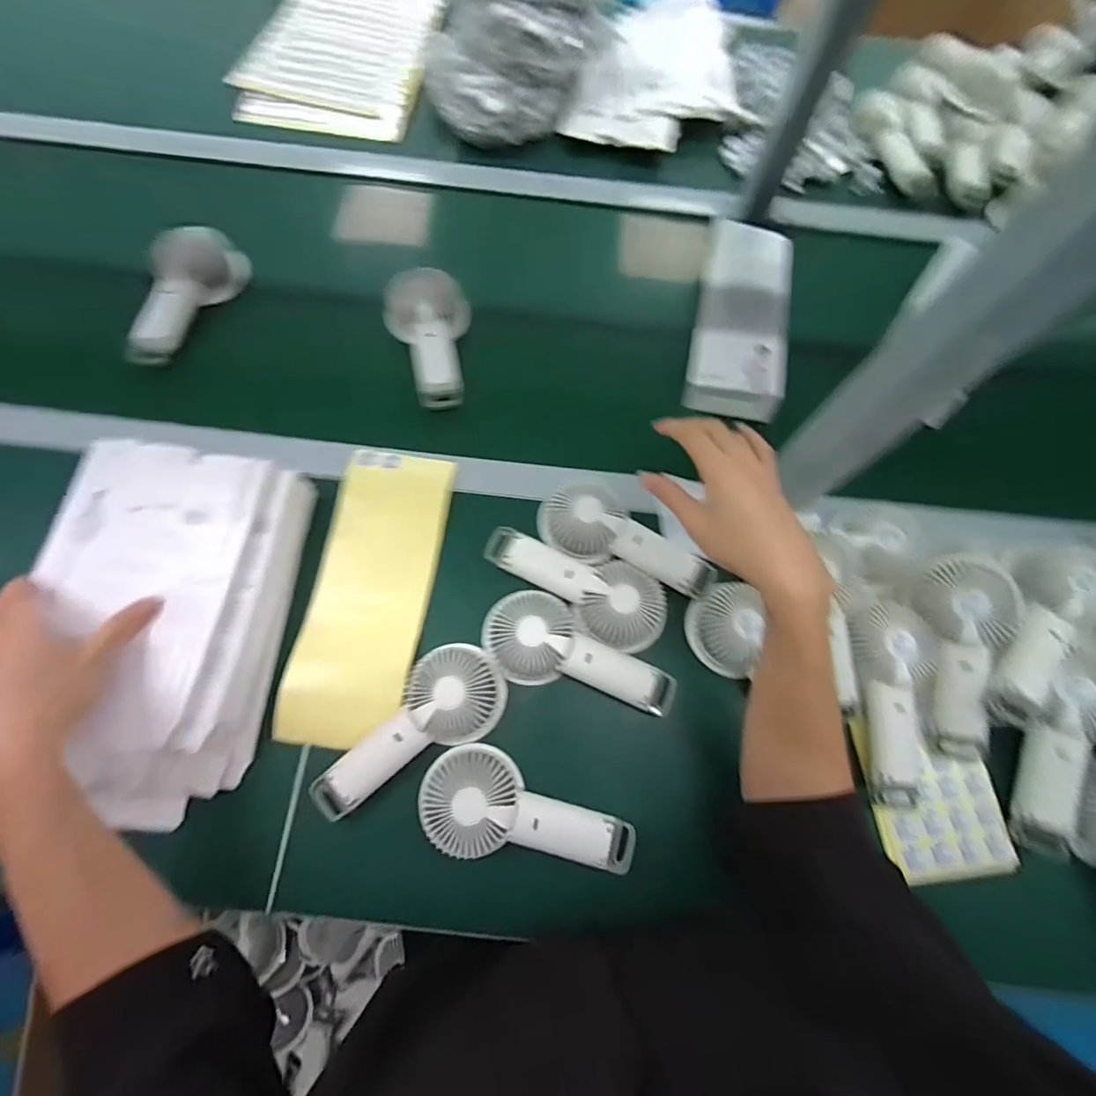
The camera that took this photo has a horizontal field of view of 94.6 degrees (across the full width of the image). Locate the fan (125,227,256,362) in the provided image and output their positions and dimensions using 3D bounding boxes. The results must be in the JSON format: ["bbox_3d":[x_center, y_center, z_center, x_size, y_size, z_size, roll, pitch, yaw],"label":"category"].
[{"bbox_3d":[-0.432,-0.288,0.602,0.059,0.083,0.190,18,72,5],"label":"fan"}]

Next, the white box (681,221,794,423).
[{"bbox_3d":[0.236,-0.290,0.601,0.117,0.050,0.262,12,72,3],"label":"white box"}]

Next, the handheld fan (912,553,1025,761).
[{"bbox_3d":[0.384,0.100,0.474,0.082,0.052,0.185,1,89,-1],"label":"handheld fan"}]

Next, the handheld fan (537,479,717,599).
[{"bbox_3d":[0.081,-0.012,0.519,0.185,0.037,0.077,25,73,7],"label":"handheld fan"}]

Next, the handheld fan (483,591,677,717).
[{"bbox_3d":[0.030,0.099,0.482,0.185,0.042,0.083,17,72,4],"label":"handheld fan"}]

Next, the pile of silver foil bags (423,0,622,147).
[{"bbox_3d":[-0.049,-0.680,0.665,0.201,0.127,0.224,31,74,9],"label":"pile of silver foil bags"}]

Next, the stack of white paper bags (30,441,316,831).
[{"bbox_3d":[-0.341,0.070,0.443,0.179,0.085,0.311,7,72,1],"label":"stack of white paper bags"}]

